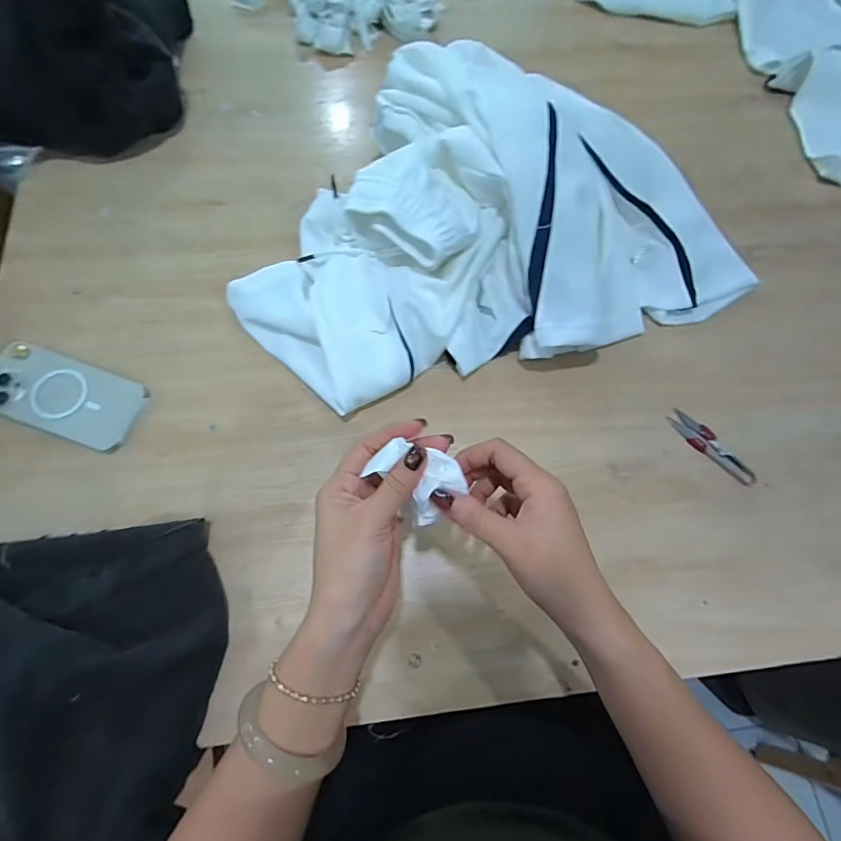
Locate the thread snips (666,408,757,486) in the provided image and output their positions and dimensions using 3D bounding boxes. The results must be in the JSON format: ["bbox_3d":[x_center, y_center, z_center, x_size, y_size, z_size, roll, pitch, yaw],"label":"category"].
[{"bbox_3d":[0.311,0.029,0.480,0.027,0.007,0.102,-41,79,-12],"label":"thread snips"}]

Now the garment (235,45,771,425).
[{"bbox_3d":[0.073,-0.238,0.492,0.577,0.123,0.357,-15,75,-6],"label":"garment"}]

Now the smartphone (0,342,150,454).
[{"bbox_3d":[-0.370,-0.025,0.461,0.157,0.018,0.079,18,74,3],"label":"smartphone"}]

